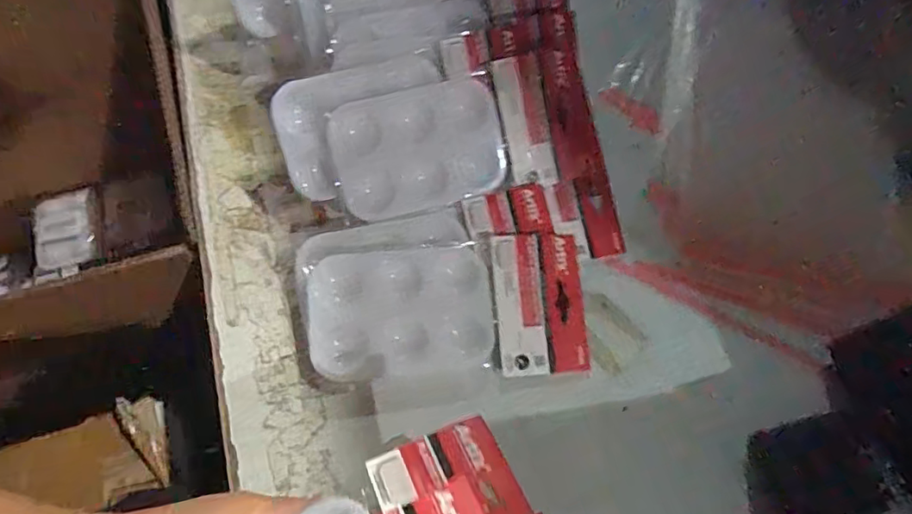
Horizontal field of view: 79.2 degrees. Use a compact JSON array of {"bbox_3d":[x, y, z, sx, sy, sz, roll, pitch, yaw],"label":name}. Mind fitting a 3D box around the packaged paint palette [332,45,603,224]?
[{"bbox_3d":[0.008,-0.092,0.419,0.202,0.012,0.095,-14,105,-9],"label":"packaged paint palette"}]

